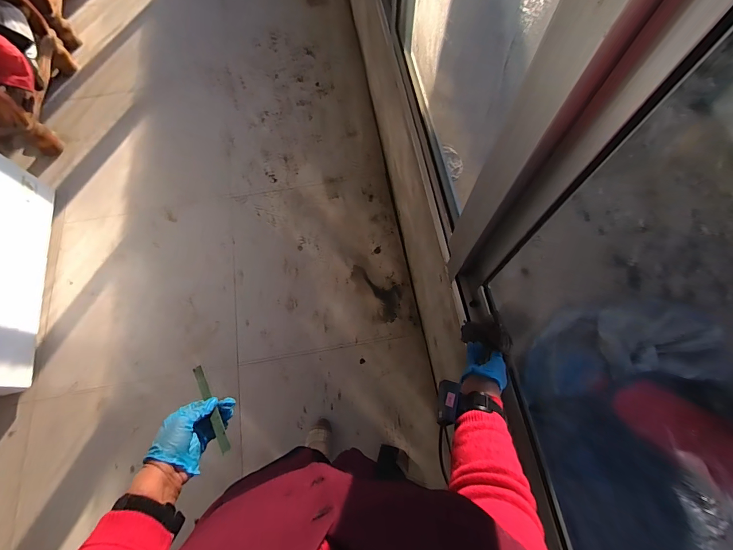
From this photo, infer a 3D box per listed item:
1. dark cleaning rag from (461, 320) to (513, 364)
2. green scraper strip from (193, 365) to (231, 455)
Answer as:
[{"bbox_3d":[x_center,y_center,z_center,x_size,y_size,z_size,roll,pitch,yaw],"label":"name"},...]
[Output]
[{"bbox_3d":[0.246,0.122,0.702,0.023,0.116,0.050,42,71,-35],"label":"dark cleaning rag"},{"bbox_3d":[-0.243,0.206,0.530,0.017,0.009,0.144,-31,64,-9],"label":"green scraper strip"}]

